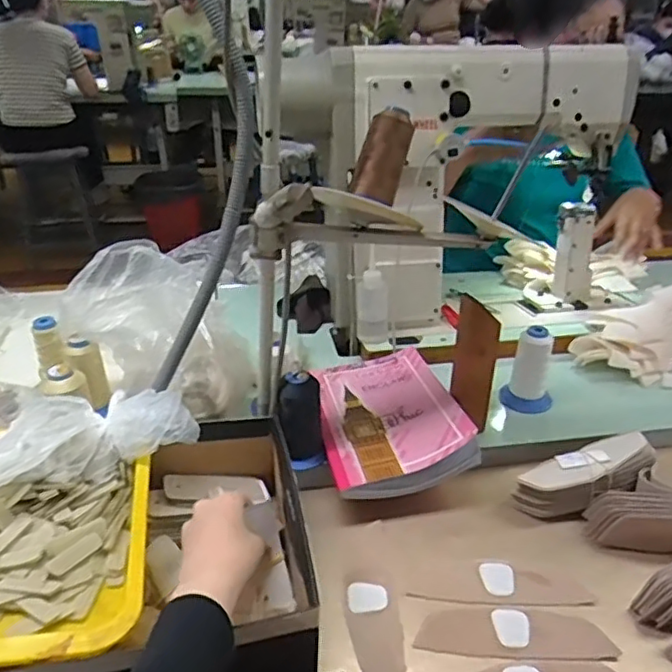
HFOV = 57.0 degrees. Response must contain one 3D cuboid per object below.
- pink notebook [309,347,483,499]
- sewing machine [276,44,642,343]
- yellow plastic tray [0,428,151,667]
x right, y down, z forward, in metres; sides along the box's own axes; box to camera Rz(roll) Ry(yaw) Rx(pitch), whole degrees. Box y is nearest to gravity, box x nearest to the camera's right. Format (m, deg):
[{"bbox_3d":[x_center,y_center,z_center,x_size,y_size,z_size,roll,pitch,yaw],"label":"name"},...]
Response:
[{"bbox_3d":[0.062,0.099,0.780,0.169,0.043,0.249,-13,29,-3],"label":"pink notebook"},{"bbox_3d":[0.191,-0.237,0.971,0.510,0.387,0.185,-8,31,-16],"label":"sewing machine"},{"bbox_3d":[-0.258,0.173,0.516,0.193,0.056,0.227,-5,31,-11],"label":"yellow plastic tray"}]

